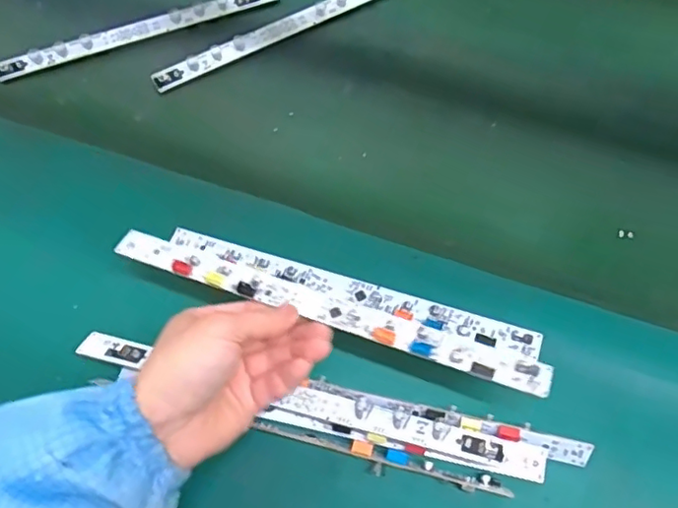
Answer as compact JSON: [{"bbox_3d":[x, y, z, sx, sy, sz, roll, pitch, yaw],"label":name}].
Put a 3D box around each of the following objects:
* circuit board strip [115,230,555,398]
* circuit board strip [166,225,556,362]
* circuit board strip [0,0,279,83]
[{"bbox_3d":[-0.014,0.034,0.372,0.285,0.014,0.021,19,62,11],"label":"circuit board strip"},{"bbox_3d":[0.006,0.028,0.441,0.284,0.009,0.020,16,64,12],"label":"circuit board strip"},{"bbox_3d":[-0.202,-0.230,0.595,0.285,0.013,0.022,-21,63,-8],"label":"circuit board strip"}]

